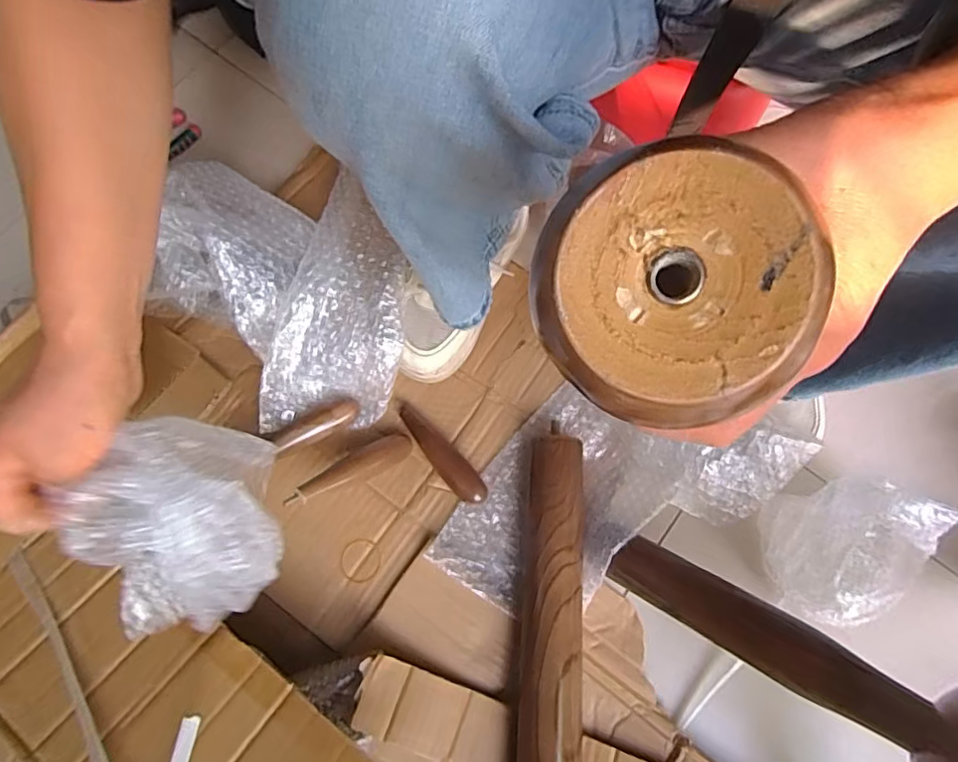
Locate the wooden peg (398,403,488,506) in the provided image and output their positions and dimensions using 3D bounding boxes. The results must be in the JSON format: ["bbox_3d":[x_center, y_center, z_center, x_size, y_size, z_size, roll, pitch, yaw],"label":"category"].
[{"bbox_3d":[-0.036,0.071,0.560,0.027,0.025,0.123,-37,77,-10],"label":"wooden peg"}]

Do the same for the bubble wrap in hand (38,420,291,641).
[{"bbox_3d":[-0.171,0.083,0.328,0.095,0.087,0.114,-9,74,-3],"label":"bubble wrap in hand"}]

